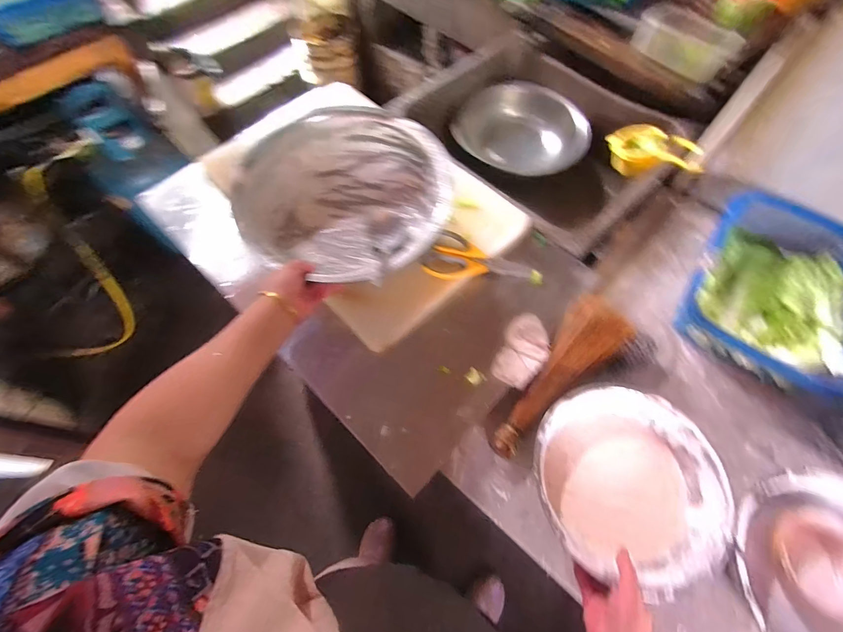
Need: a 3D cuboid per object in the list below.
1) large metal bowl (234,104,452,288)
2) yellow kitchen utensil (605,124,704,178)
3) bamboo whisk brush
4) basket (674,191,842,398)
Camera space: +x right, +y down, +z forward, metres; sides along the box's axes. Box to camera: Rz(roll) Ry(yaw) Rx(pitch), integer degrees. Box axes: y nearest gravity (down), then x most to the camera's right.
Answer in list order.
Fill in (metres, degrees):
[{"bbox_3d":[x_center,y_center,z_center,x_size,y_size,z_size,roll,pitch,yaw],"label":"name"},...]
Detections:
[{"bbox_3d":[-0.112,-0.185,0.609,0.310,0.141,0.307,0,64,1],"label":"large metal bowl"},{"bbox_3d":[0.536,-0.378,0.829,0.205,0.061,0.123,31,82,33],"label":"yellow kitchen utensil"},{"bbox_3d":[0.215,0.095,0.588,0.307,0.072,0.101,-41,70,-17],"label":"bamboo whisk brush"},{"bbox_3d":[0.632,-0.057,0.639,0.258,0.098,0.357,33,69,16],"label":"basket"}]

